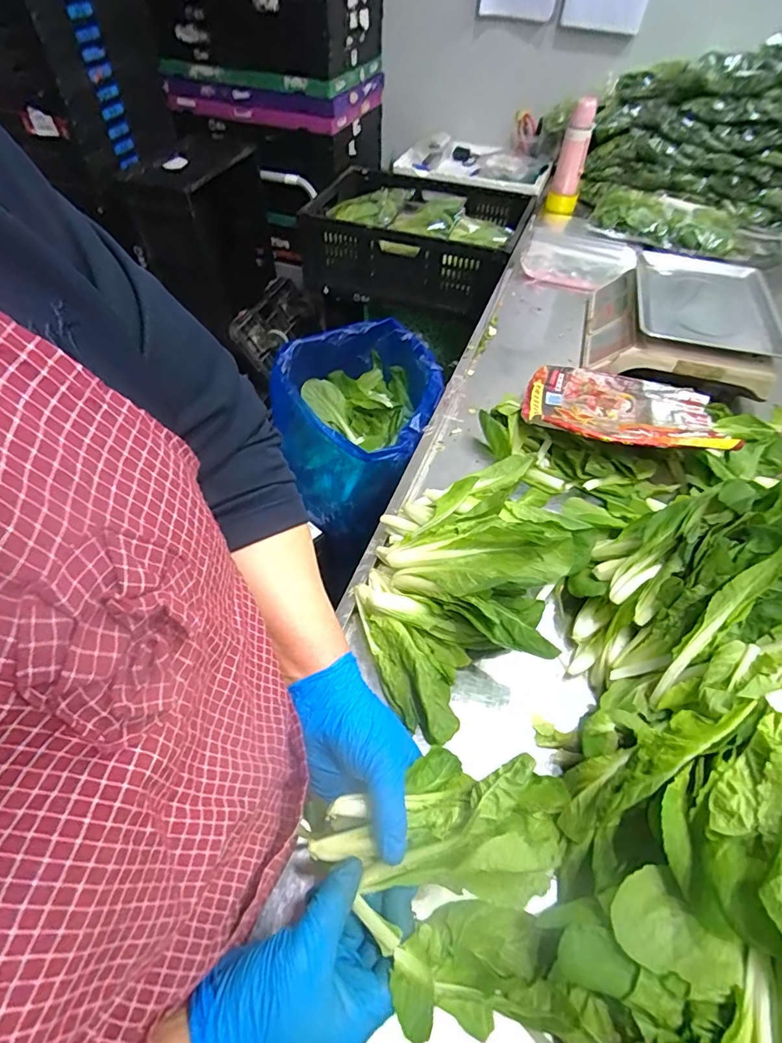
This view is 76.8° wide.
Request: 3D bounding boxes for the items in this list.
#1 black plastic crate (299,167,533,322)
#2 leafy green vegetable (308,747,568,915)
[{"bbox_3d":[0.041,-0.815,1.429,0.656,0.209,0.398,19,54,12],"label":"black plastic crate"},{"bbox_3d":[0.033,0.201,0.333,0.158,0.051,0.083,5,53,2],"label":"leafy green vegetable"}]

